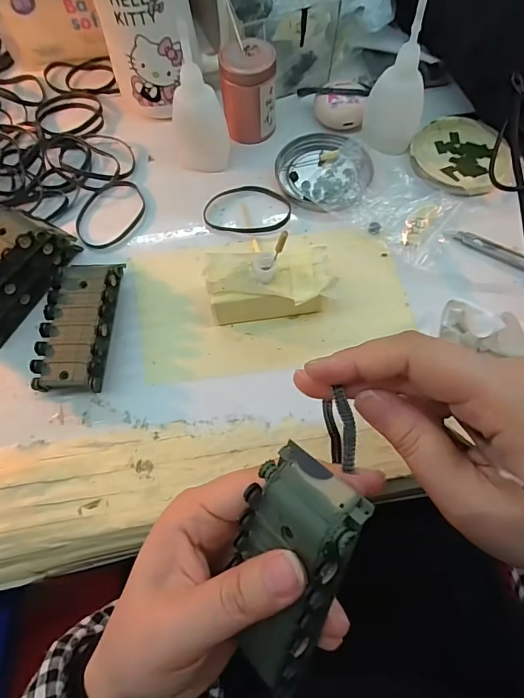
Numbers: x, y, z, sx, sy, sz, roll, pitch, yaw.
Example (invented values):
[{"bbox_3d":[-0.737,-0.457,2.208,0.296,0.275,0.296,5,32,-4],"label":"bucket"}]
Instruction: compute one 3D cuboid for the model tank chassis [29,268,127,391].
[{"bbox_3d":[-0.123,-0.014,0.295,0.046,0.030,0.090,2,68,2],"label":"model tank chassis"}]

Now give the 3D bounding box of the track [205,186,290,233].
[{"bbox_3d":[-0.011,-0.114,0.349,0.069,0.004,0.045,4,68,2],"label":"track"}]

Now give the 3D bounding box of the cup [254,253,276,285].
[{"bbox_3d":[0.002,-0.053,0.279,0.013,0.019,0.012,-6,68,-2],"label":"cup"}]

